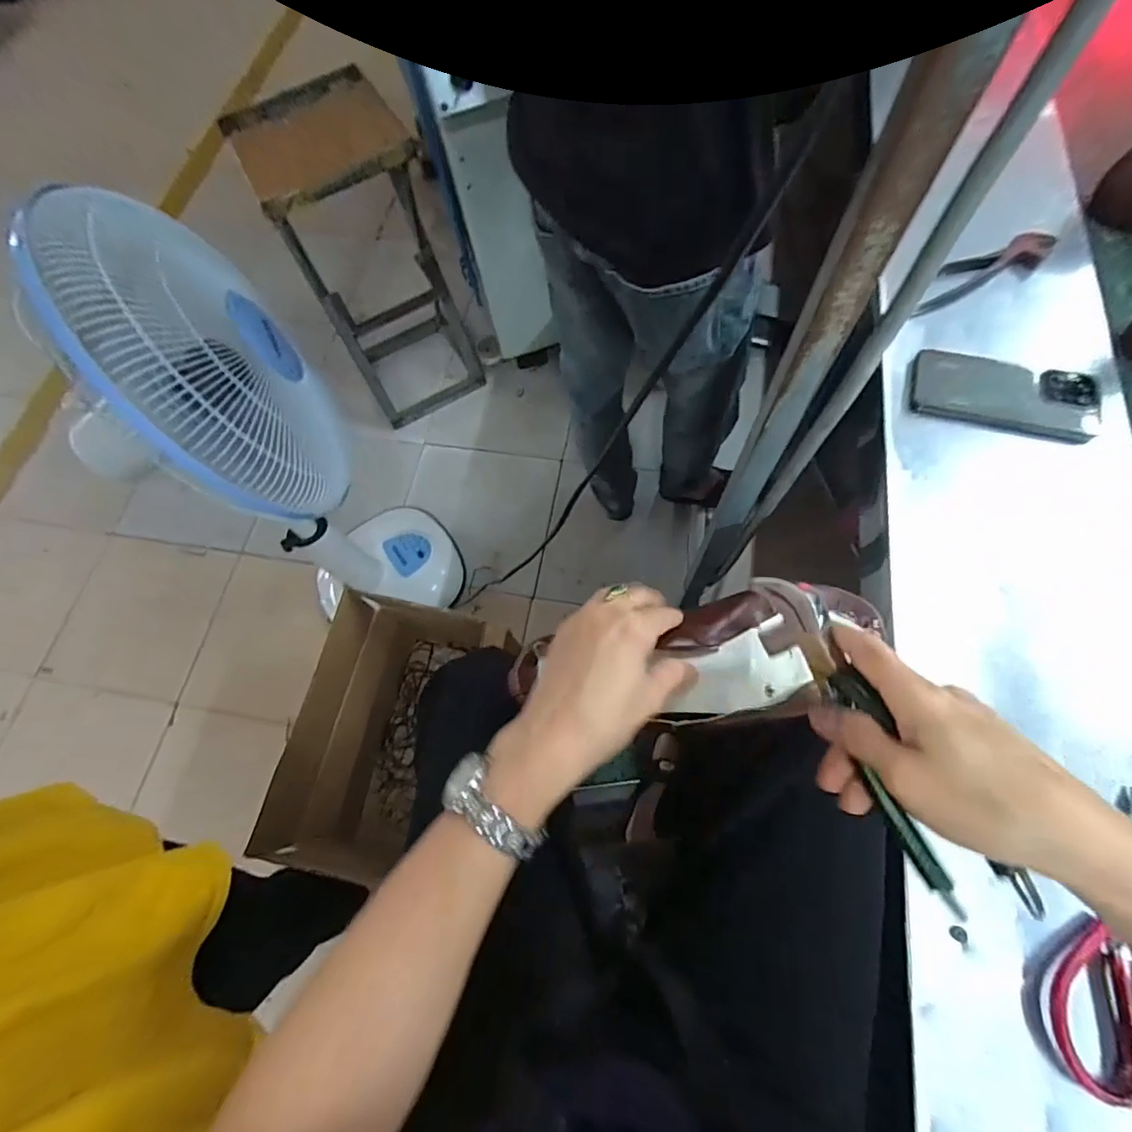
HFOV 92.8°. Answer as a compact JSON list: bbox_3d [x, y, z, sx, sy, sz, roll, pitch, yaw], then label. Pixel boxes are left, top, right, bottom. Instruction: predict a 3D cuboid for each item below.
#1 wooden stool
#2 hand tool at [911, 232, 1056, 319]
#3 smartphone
[{"bbox_3d":[-0.451,-0.697,1.323,0.306,0.702,0.294,-28,69,-7],"label":"wooden stool"},{"bbox_3d":[0.484,-0.342,0.626,0.187,0.020,0.049,-24,74,-5],"label":"hand tool"},{"bbox_3d":[0.457,-0.183,0.561,0.174,0.015,0.081,15,70,10],"label":"smartphone"}]

